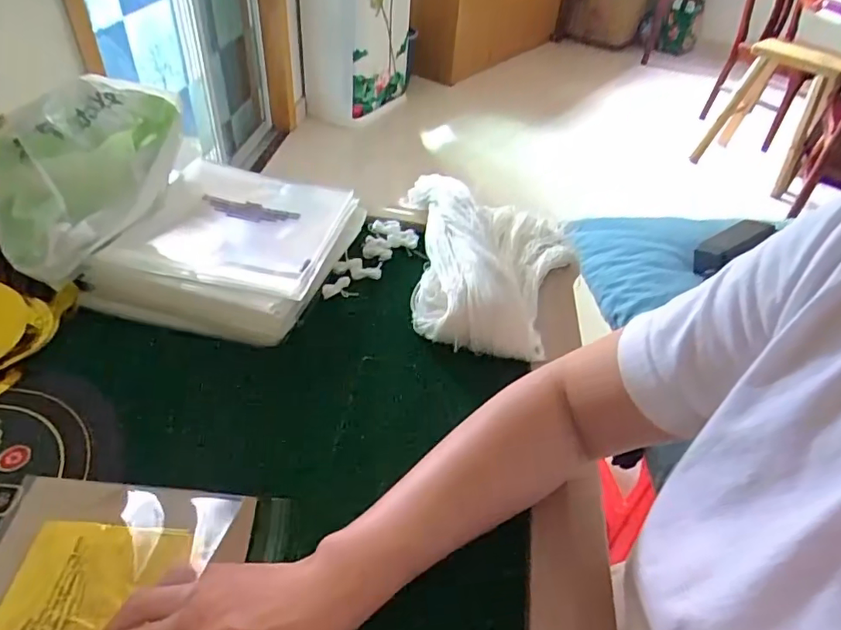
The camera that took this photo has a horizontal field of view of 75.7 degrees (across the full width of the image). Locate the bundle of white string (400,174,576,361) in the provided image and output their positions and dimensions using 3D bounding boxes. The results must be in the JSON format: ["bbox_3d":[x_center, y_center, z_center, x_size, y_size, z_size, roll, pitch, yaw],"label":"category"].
[{"bbox_3d":[0.066,-0.073,0.596,0.202,0.072,0.265,12,42,6],"label":"bundle of white string"}]

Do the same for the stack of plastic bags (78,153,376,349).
[{"bbox_3d":[-0.201,-0.081,0.591,0.229,0.047,0.243,11,42,5],"label":"stack of plastic bags"}]

